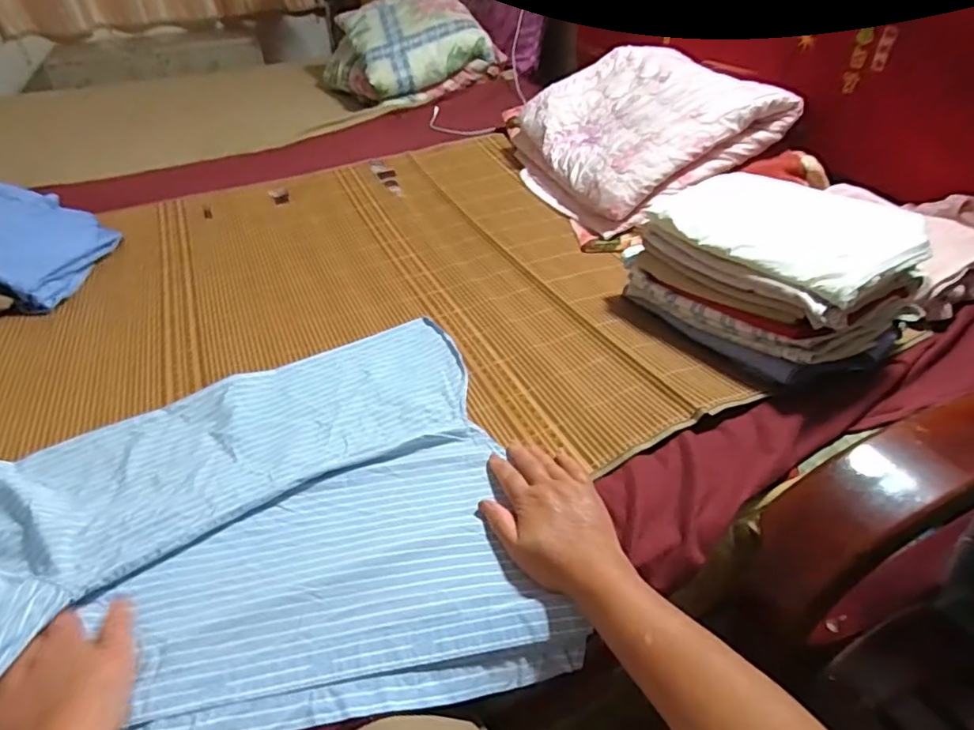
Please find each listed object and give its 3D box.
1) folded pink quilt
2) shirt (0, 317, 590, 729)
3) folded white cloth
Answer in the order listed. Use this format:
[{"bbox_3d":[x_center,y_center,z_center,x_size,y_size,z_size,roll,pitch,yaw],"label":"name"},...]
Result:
[{"bbox_3d":[0.281,-0.452,1.129,0.357,0.210,0.457,-12,40,-14],"label":"folded pink quilt"},{"bbox_3d":[-0.242,0.173,0.531,0.615,0.101,0.456,-22,44,-25],"label":"shirt"},{"bbox_3d":[0.362,-0.158,0.718,0.201,0.070,0.285,-22,40,-25],"label":"folded white cloth"}]

